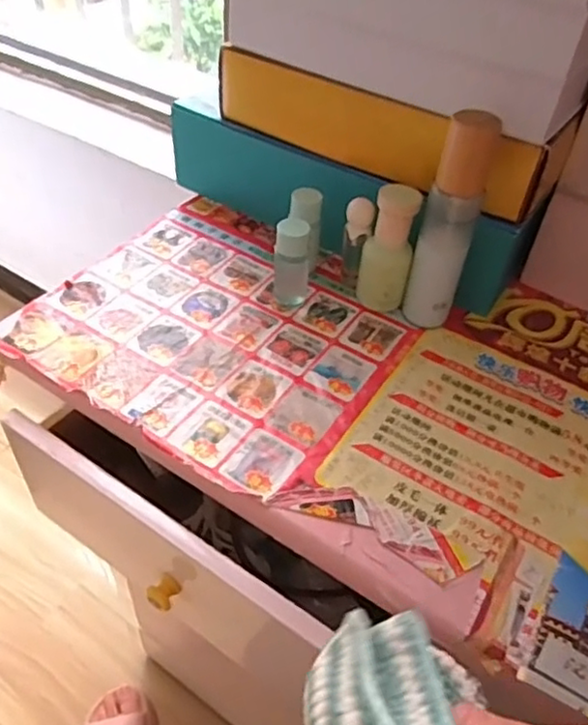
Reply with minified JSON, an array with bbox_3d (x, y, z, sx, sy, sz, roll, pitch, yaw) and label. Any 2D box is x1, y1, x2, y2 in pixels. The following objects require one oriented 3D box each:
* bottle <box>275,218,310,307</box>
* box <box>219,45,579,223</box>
[{"bbox_3d":[-0.002,-0.078,0.534,0.028,0.078,0.028,1,45,-4],"label":"bottle"},{"bbox_3d":[0.079,-0.219,0.580,0.306,0.068,0.112,28,49,21],"label":"box"}]

